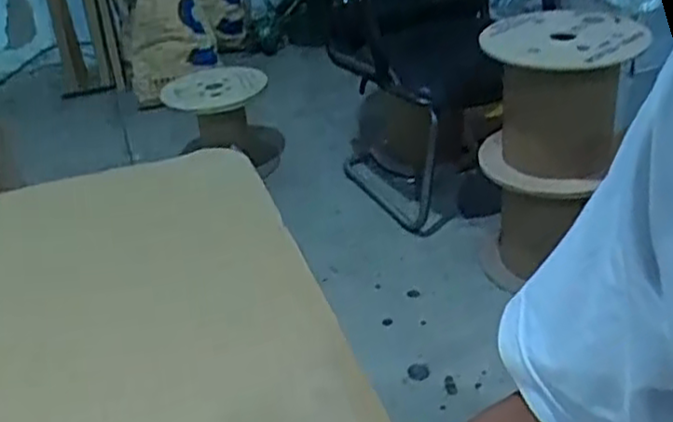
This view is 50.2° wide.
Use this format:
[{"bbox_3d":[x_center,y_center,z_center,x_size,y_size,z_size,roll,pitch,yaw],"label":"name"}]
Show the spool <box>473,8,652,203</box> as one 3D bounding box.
[{"bbox_3d":[0.478,-0.224,1.580,0.313,0.340,0.305,4,33,16],"label":"spool"}]

